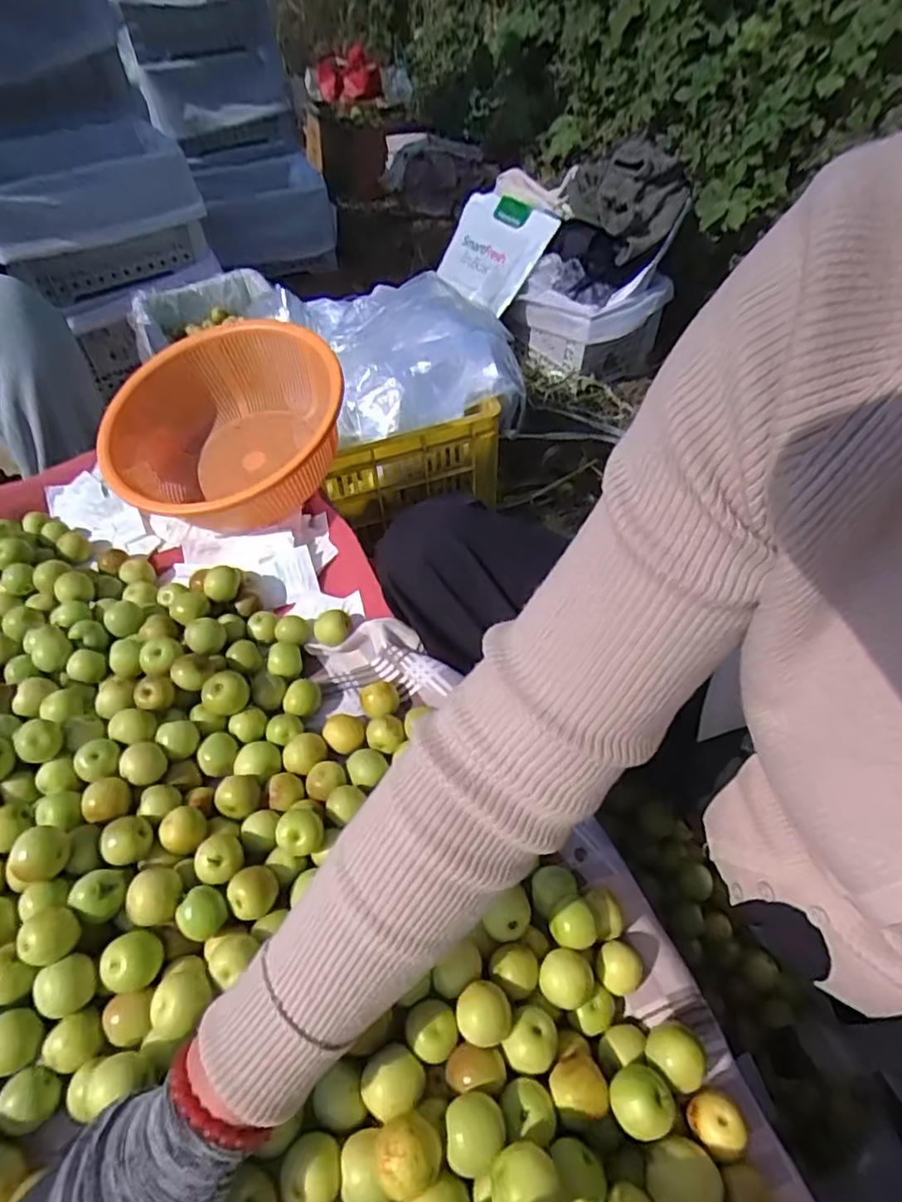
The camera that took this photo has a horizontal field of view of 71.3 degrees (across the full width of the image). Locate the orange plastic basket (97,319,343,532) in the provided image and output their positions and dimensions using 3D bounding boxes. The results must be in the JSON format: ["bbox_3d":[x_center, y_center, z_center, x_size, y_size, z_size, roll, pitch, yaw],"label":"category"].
[{"bbox_3d":[-0.250,-0.187,0.703,0.254,0.131,0.267,-17,52,-12],"label":"orange plastic basket"}]

